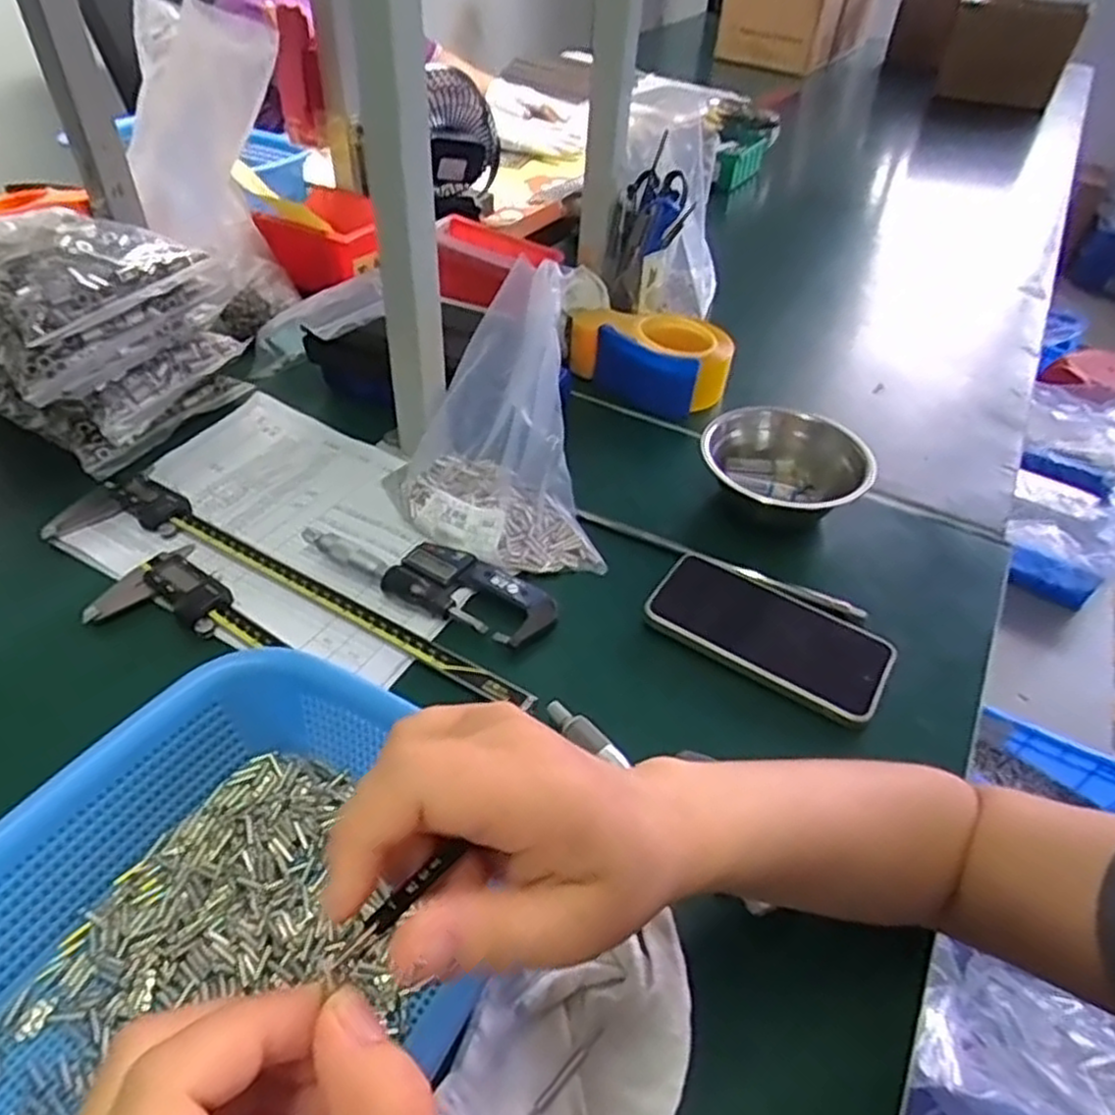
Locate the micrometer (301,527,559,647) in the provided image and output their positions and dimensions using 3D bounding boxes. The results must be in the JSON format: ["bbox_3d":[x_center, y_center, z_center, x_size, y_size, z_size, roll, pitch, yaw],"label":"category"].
[{"bbox_3d":[-0.090,0.012,0.530,0.183,0.018,0.054,20,45,15],"label":"micrometer"}]

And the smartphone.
[{"bbox_3d":[0.144,0.047,0.507,0.152,0.017,0.081,28,47,20],"label":"smartphone"}]

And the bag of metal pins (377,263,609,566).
[{"bbox_3d":[-0.043,-0.094,0.517,0.178,0.181,0.081,22,46,17],"label":"bag of metal pins"}]

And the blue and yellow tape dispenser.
[{"bbox_3d":[0.096,-0.204,0.749,0.150,0.061,0.096,26,47,21],"label":"blue and yellow tape dispenser"}]

